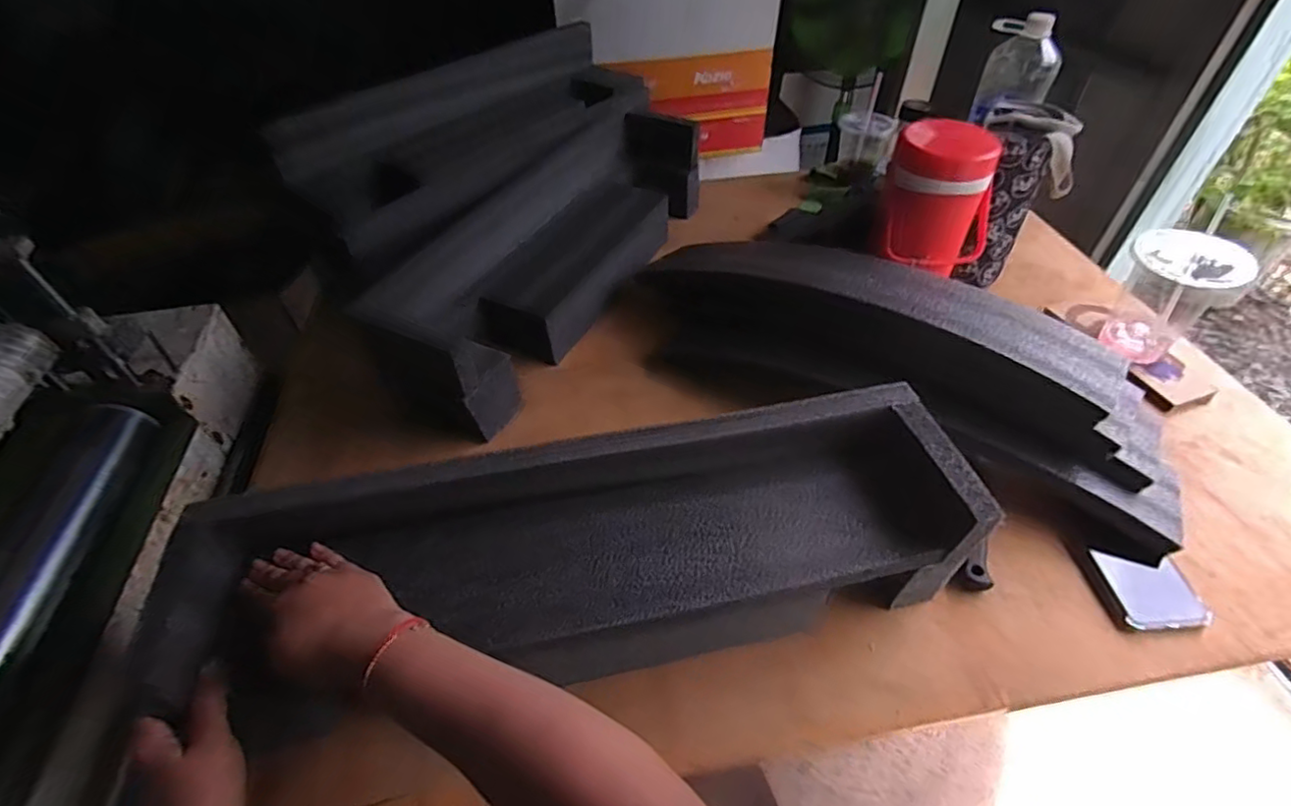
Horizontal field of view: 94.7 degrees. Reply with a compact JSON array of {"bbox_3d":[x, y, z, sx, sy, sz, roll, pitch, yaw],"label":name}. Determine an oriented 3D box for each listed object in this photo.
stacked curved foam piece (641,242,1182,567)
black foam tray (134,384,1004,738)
[{"bbox_3d":[0.283,-0.061,0.719,0.626,0.157,0.178,24,53,23],"label":"stacked curved foam piece"},{"bbox_3d":[-0.045,0.135,0.516,0.623,0.140,0.177,-7,47,-5],"label":"black foam tray"}]

